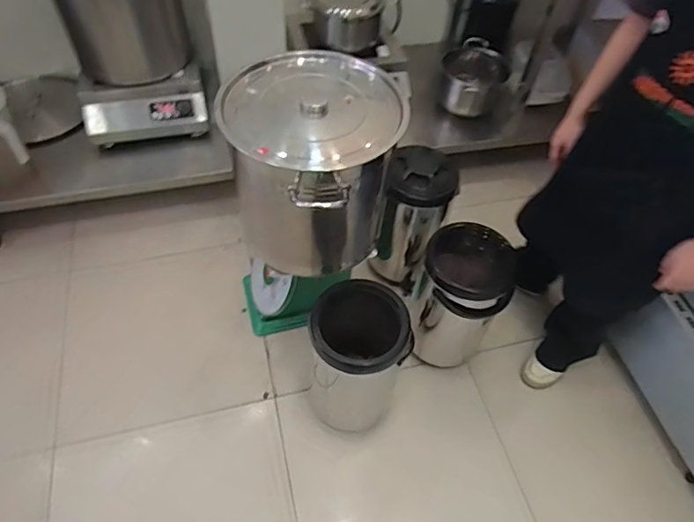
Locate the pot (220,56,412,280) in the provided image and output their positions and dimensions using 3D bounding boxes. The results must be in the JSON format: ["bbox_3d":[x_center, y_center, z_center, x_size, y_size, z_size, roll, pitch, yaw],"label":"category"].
[{"bbox_3d":[-0.066,-0.222,1.223,0.329,0.475,0.343,2,53,-3],"label":"pot"}]

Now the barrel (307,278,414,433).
[{"bbox_3d":[0.021,0.266,1.301,0.233,0.436,0.203,14,53,6],"label":"barrel"}]

